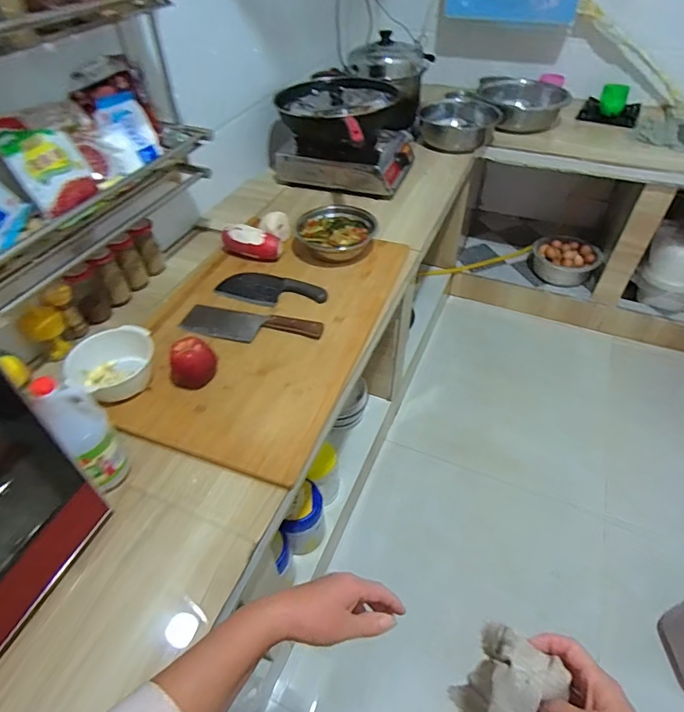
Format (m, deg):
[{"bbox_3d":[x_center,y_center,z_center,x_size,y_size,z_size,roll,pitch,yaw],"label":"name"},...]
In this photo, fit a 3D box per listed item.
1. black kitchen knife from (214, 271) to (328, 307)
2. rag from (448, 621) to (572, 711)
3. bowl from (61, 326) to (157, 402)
[{"bbox_3d":[-0.157,-0.141,1.018,0.242,0.022,0.097,18,50,17],"label":"black kitchen knife"},{"bbox_3d":[0.141,0.277,0.389,0.073,0.048,0.075,31,55,27],"label":"rag"},{"bbox_3d":[-0.396,0.015,0.822,0.146,0.068,0.154,-1,47,1],"label":"bowl"}]

